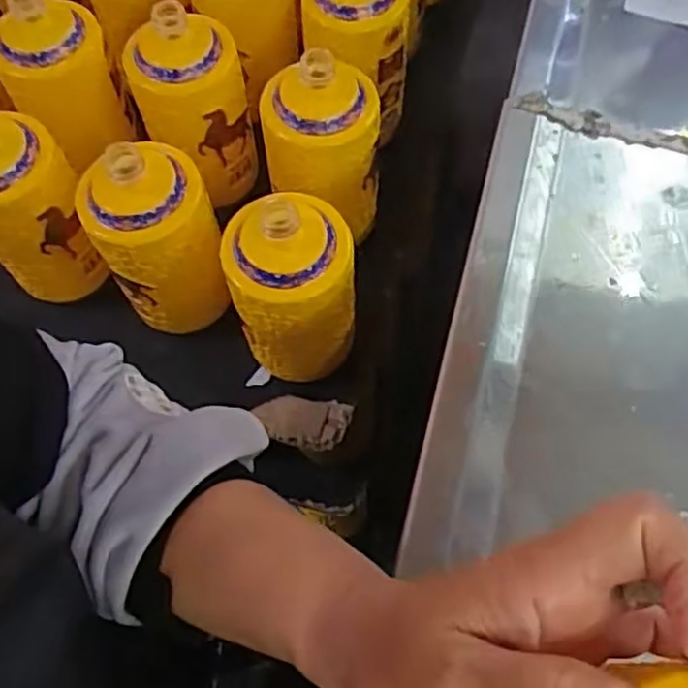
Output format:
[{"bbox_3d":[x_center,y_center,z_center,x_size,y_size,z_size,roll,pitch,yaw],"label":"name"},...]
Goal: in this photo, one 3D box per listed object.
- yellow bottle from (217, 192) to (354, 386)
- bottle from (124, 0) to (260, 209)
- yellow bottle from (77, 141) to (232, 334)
[{"bbox_3d":[-0.036,-0.035,0.522,0.087,0.159,0.076,-8,65,-3],"label":"yellow bottle"},{"bbox_3d":[-0.126,-0.204,0.600,0.084,0.167,0.093,-14,66,-5],"label":"bottle"},{"bbox_3d":[-0.138,-0.077,0.538,0.087,0.161,0.081,-21,66,-8],"label":"yellow bottle"}]

